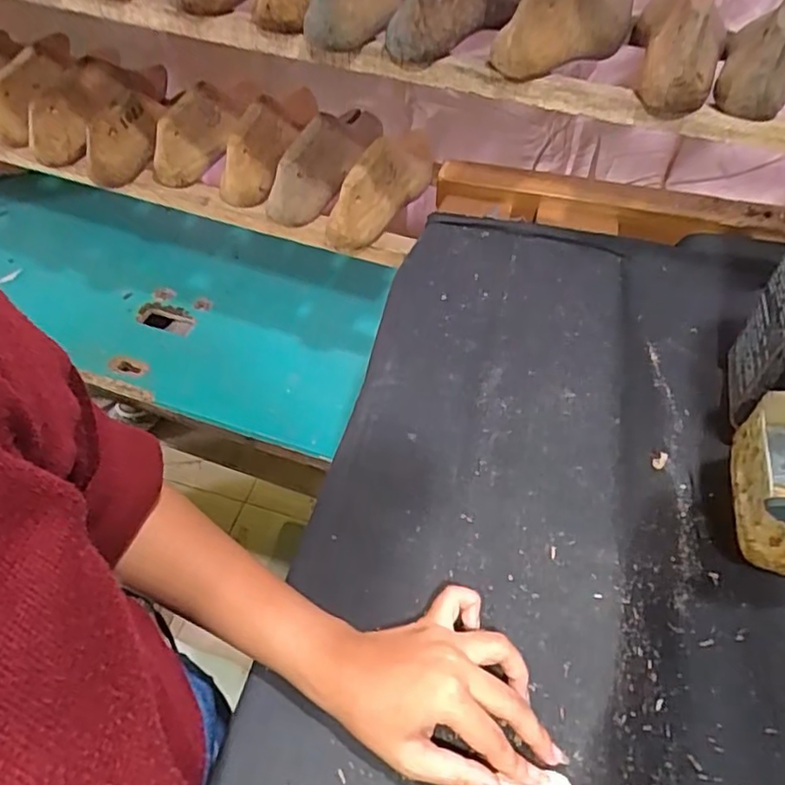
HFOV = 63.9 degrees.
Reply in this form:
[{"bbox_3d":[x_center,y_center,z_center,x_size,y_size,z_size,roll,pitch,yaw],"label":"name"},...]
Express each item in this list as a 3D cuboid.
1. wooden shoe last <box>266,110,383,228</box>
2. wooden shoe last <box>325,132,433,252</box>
[{"bbox_3d":[-0.064,-0.300,0.757,0.069,0.077,0.256,20,54,13],"label":"wooden shoe last"},{"bbox_3d":[0.000,-0.249,0.718,0.060,0.076,0.218,27,53,15],"label":"wooden shoe last"}]

